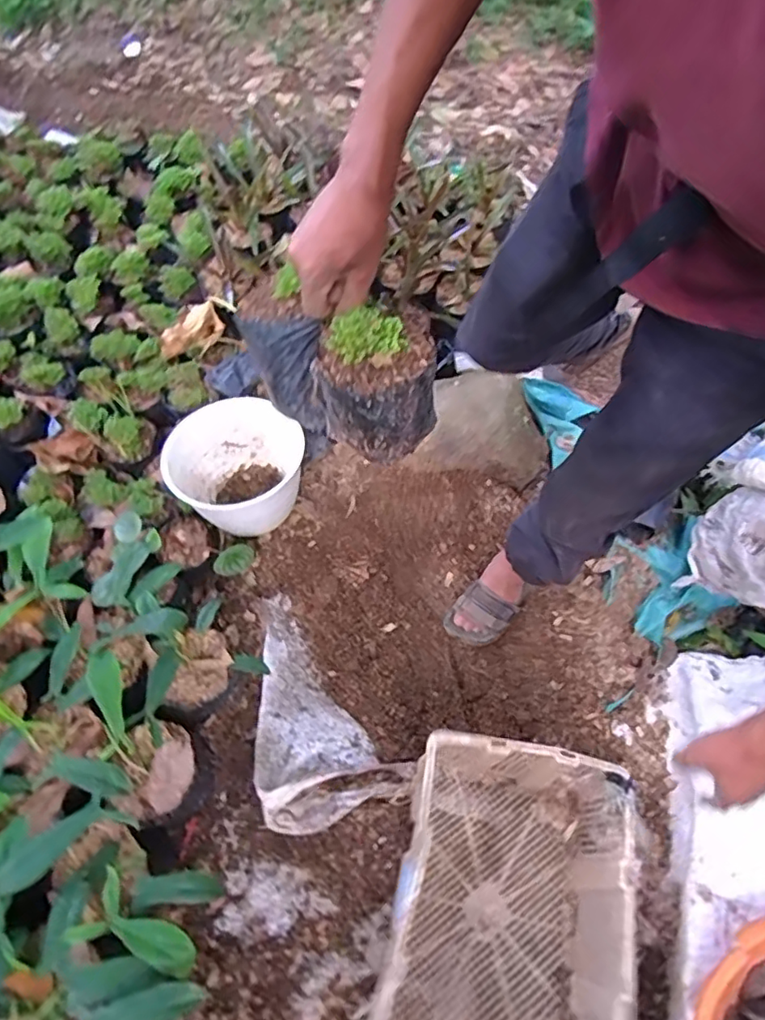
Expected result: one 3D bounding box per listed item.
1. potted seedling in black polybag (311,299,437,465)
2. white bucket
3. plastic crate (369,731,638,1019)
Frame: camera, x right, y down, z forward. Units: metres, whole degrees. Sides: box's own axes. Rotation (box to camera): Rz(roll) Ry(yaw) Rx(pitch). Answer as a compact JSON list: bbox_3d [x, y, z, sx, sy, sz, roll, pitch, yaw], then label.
[{"bbox_3d":[-0.007,-0.123,0.578,0.112,0.115,0.100,-8,65,-6],"label":"potted seedling in black polybag"},{"bbox_3d":[-0.311,-0.088,1.289,0.279,0.205,0.274,1,65,-2],"label":"white bucket"},{"bbox_3d":[0.198,0.648,0.930,0.371,0.220,0.510,15,65,5],"label":"plastic crate"}]

